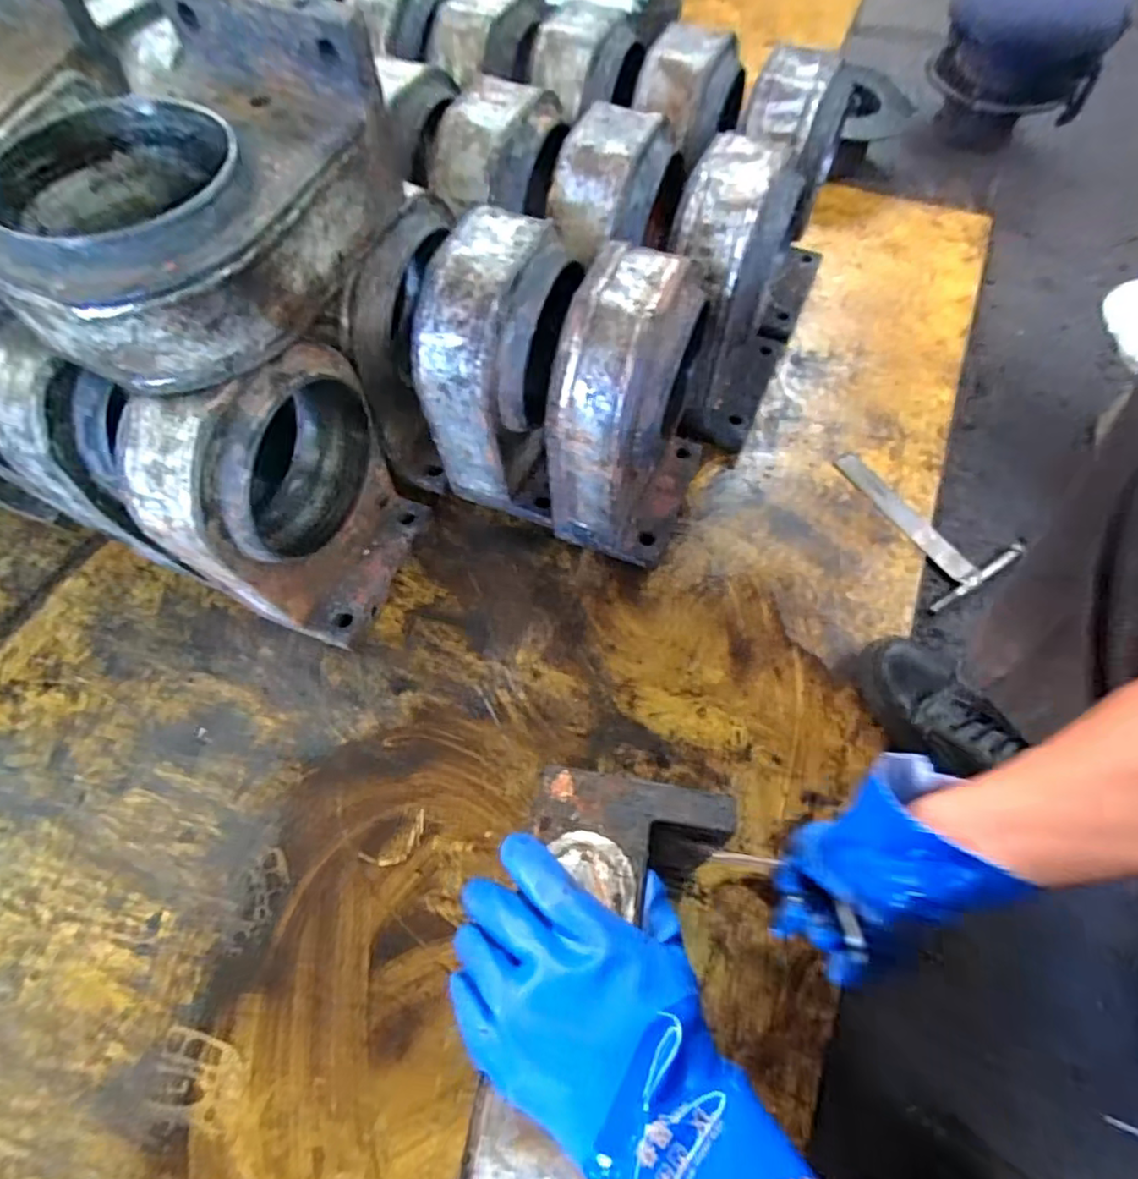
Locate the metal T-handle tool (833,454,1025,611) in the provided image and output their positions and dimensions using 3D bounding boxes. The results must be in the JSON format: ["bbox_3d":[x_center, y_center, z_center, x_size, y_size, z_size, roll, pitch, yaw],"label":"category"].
[{"bbox_3d":[0.453,-0.099,0.813,0.137,0.014,0.235,-27,65,-14],"label":"metal T-handle tool"}]

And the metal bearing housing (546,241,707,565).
[{"bbox_3d":[0.077,-0.189,0.681,0.133,0.307,0.209,19,63,10],"label":"metal bearing housing"}]

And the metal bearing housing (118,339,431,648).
[{"bbox_3d":[-0.273,-0.096,0.638,0.131,0.309,0.225,19,63,10],"label":"metal bearing housing"}]

